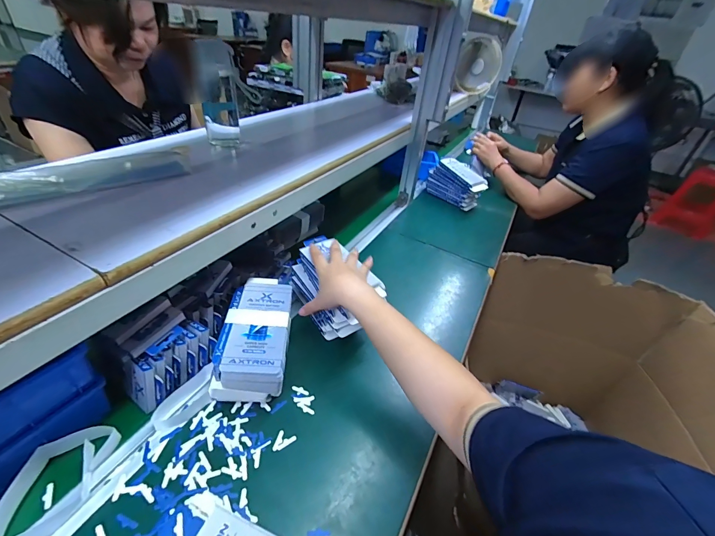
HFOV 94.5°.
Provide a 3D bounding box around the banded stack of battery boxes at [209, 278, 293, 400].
[{"bbox_3d":[-0.152,0.106,0.516,0.093,0.080,0.194,2,38,-6],"label":"banded stack of battery boxes"}]

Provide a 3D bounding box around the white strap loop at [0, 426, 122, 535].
[{"bbox_3d":[-0.328,0.235,0.360,0.069,0.035,0.114,4,38,-3],"label":"white strap loop"}]

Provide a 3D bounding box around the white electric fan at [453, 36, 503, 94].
[{"bbox_3d":[0.511,-0.845,1.395,0.218,0.224,0.068,-18,53,-1],"label":"white electric fan"}]

